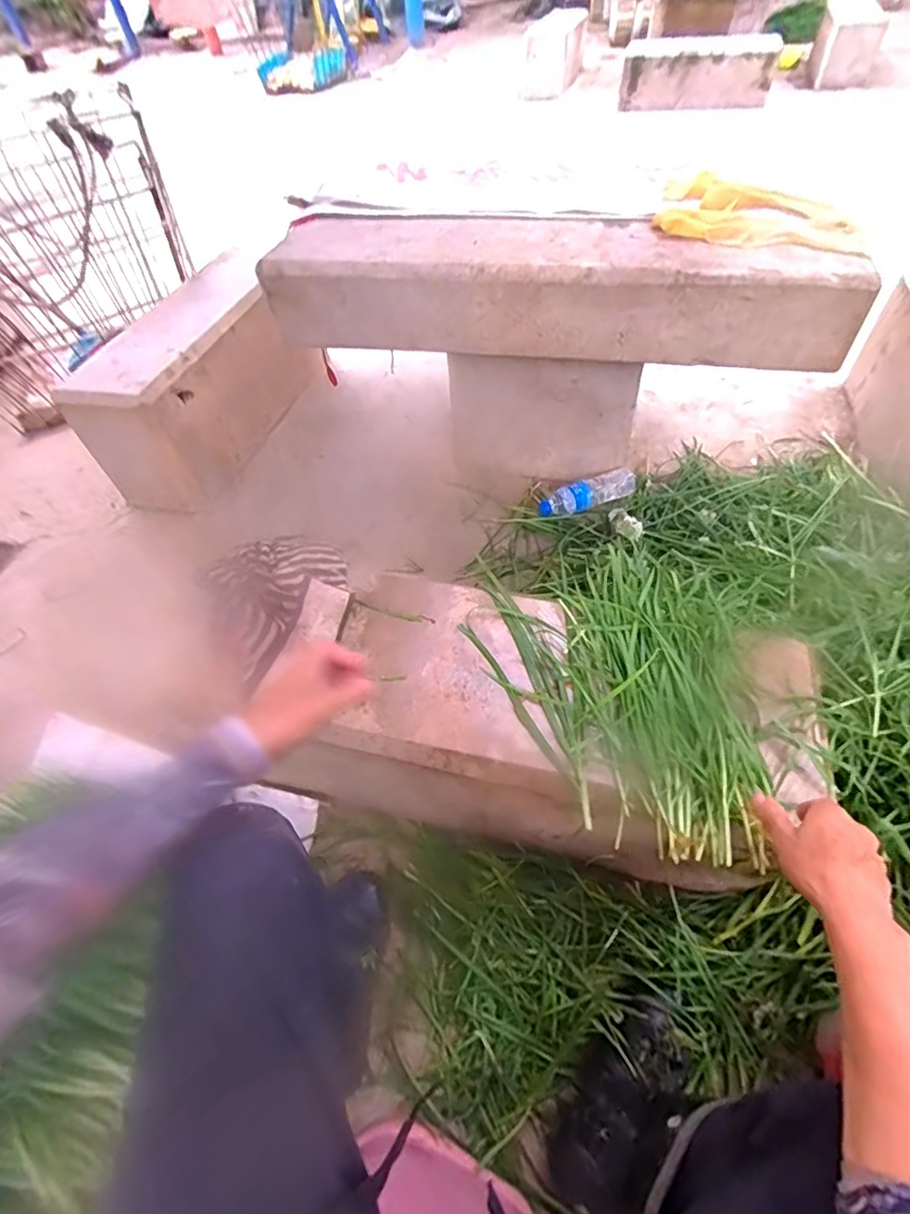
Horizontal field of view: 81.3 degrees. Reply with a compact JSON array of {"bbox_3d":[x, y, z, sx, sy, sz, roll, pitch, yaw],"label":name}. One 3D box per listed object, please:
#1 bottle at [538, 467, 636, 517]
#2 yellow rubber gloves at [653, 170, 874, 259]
[{"bbox_3d":[0.299,-0.253,1.188,0.235,0.052,0.071,-19,55,-9],"label":"bottle"},{"bbox_3d":[0.426,-0.554,0.746,0.285,0.032,0.152,18,58,17],"label":"yellow rubber gloves"}]

